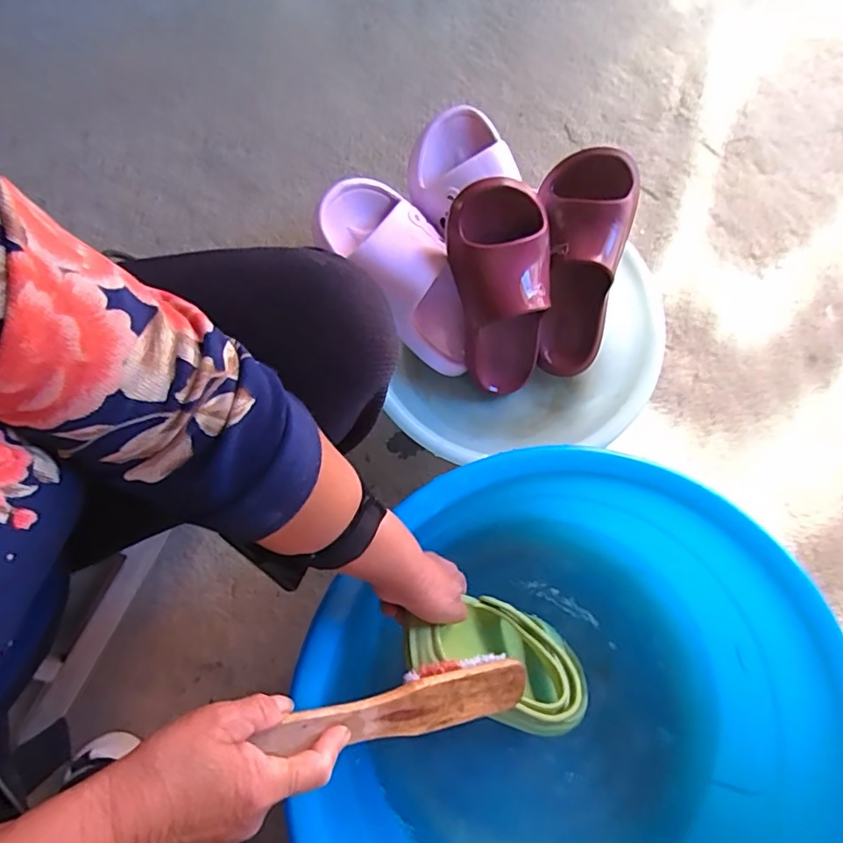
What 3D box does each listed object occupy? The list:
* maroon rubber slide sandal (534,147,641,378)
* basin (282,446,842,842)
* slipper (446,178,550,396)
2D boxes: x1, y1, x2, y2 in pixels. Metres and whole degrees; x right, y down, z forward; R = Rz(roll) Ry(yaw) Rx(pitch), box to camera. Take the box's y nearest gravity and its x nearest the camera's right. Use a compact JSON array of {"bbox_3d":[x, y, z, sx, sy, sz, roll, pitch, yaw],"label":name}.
[{"bbox_3d":[0.176,-0.160,0.592,0.091,0.243,0.081,0,31,-2],"label":"maroon rubber slide sandal"},{"bbox_3d":[0.120,0.263,0.486,0.413,0.221,0.439,1,75,-2],"label":"basin"},{"bbox_3d":[0.089,-0.125,0.575,0.090,0.236,0.097,-5,49,6],"label":"slipper"}]

